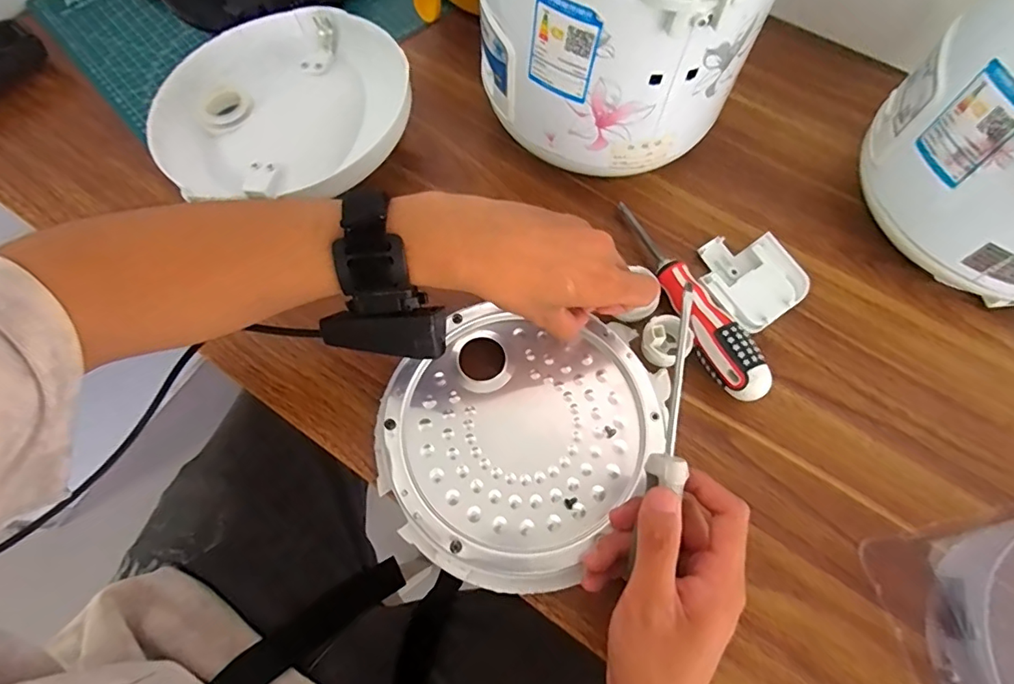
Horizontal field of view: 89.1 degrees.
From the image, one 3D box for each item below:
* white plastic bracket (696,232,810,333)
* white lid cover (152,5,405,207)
[{"bbox_3d":[0.186,-0.050,0.402,0.072,0.017,0.077,-33,73,-15],"label":"white plastic bracket"},{"bbox_3d":[-0.181,-0.201,0.418,0.200,0.045,0.176,-5,68,-5],"label":"white lid cover"}]

